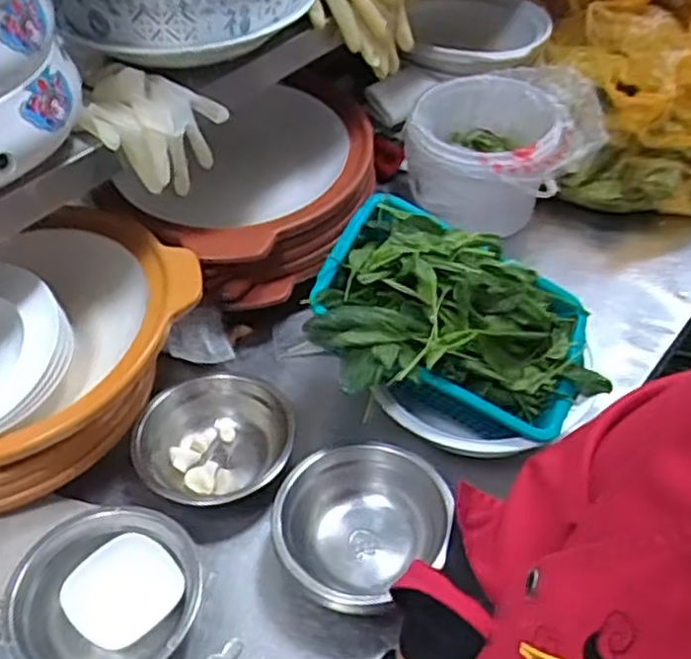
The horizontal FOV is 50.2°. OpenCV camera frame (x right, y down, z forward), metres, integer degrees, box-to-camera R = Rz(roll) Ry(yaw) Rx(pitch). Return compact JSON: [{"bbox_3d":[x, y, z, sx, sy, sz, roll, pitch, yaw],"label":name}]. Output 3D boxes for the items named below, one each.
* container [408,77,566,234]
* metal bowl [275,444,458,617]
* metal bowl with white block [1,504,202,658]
[{"bbox_3d":[0.204,-0.256,1.101,0.218,0.144,0.213,8,48,9],"label":"container"},{"bbox_3d":[0.017,0.198,0.731,0.172,0.084,0.155,-35,56,-27],"label":"metal bowl"},{"bbox_3d":[-0.218,0.251,0.685,0.160,0.085,0.171,-1,47,1],"label":"metal bowl with white block"}]

